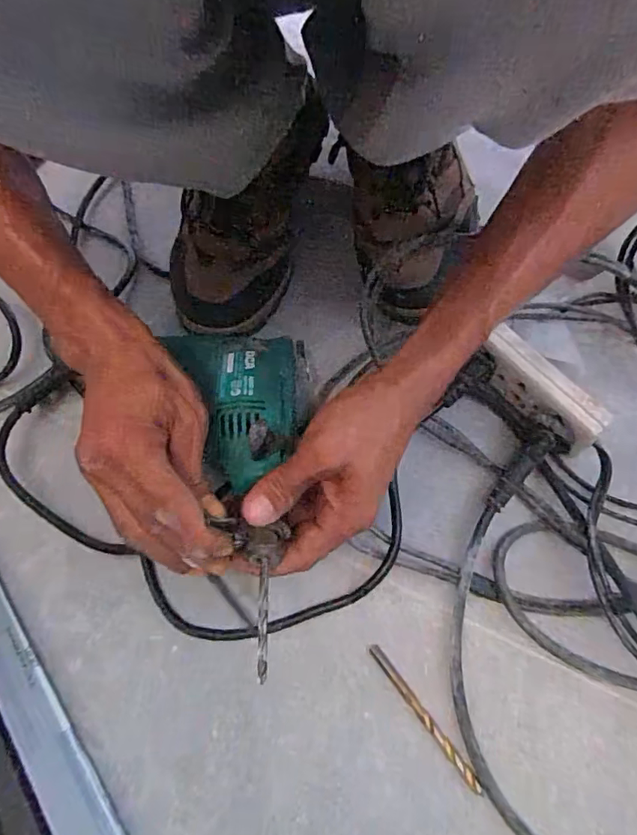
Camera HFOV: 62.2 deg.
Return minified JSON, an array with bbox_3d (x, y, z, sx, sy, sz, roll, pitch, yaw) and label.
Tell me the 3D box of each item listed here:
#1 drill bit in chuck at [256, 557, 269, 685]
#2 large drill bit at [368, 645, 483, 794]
[{"bbox_3d":[-0.028,0.100,0.266,0.005,0.006,0.062,-5,44,1],"label":"drill bit in chuck"},{"bbox_3d":[0.063,0.177,0.315,0.008,0.004,0.093,-35,68,-13],"label":"large drill bit"}]

